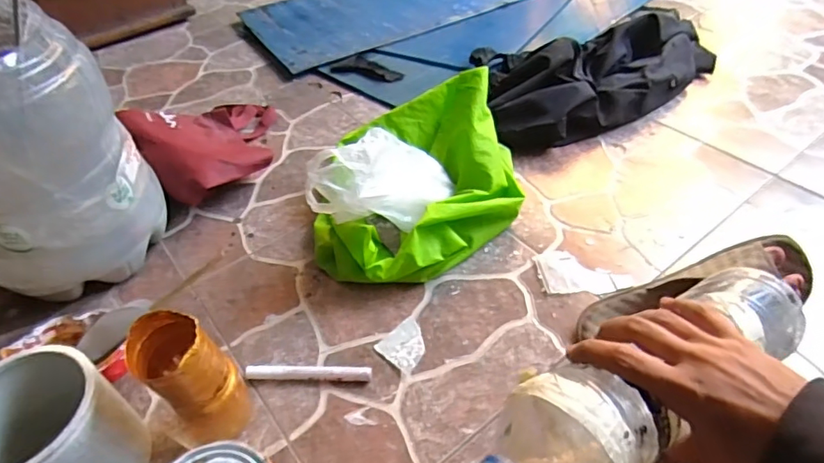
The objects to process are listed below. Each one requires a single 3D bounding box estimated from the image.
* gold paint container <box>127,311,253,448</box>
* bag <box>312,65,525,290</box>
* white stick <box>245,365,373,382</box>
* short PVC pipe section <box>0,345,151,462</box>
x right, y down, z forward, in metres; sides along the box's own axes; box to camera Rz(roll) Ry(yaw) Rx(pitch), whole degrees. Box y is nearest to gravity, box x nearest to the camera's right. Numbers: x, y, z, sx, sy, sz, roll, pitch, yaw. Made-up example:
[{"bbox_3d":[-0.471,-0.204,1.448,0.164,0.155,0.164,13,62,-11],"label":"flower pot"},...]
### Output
[{"bbox_3d":[-0.214,0.153,0.503,0.073,0.163,0.071,-2,44,2],"label":"gold paint container"},{"bbox_3d":[0.002,-0.067,0.722,0.308,0.148,0.250,-18,46,-13],"label":"bag"},{"bbox_3d":[-0.118,0.161,0.581,0.143,0.018,0.015,0,45,5],"label":"white stick"},{"bbox_3d":[-0.335,0.195,0.478,0.126,0.123,0.118,21,50,24],"label":"short PVC pipe section"}]

